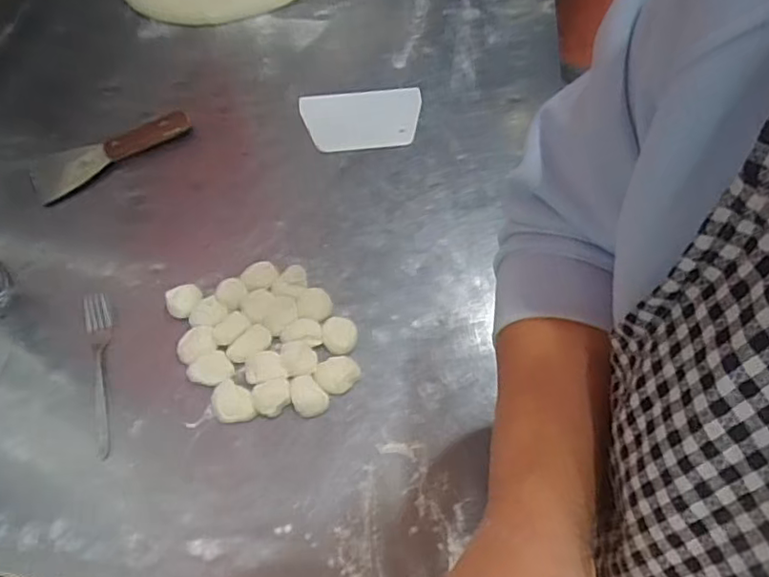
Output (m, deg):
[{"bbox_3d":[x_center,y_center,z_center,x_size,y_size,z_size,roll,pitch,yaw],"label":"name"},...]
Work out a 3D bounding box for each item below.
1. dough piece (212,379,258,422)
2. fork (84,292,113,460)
[{"bbox_3d":[-0.137,0.101,0.543,0.035,0.015,0.044,-19,58,-12],"label":"dough piece"},{"bbox_3d":[-0.260,0.074,0.559,0.022,0.010,0.164,-16,58,-11],"label":"fork"}]

